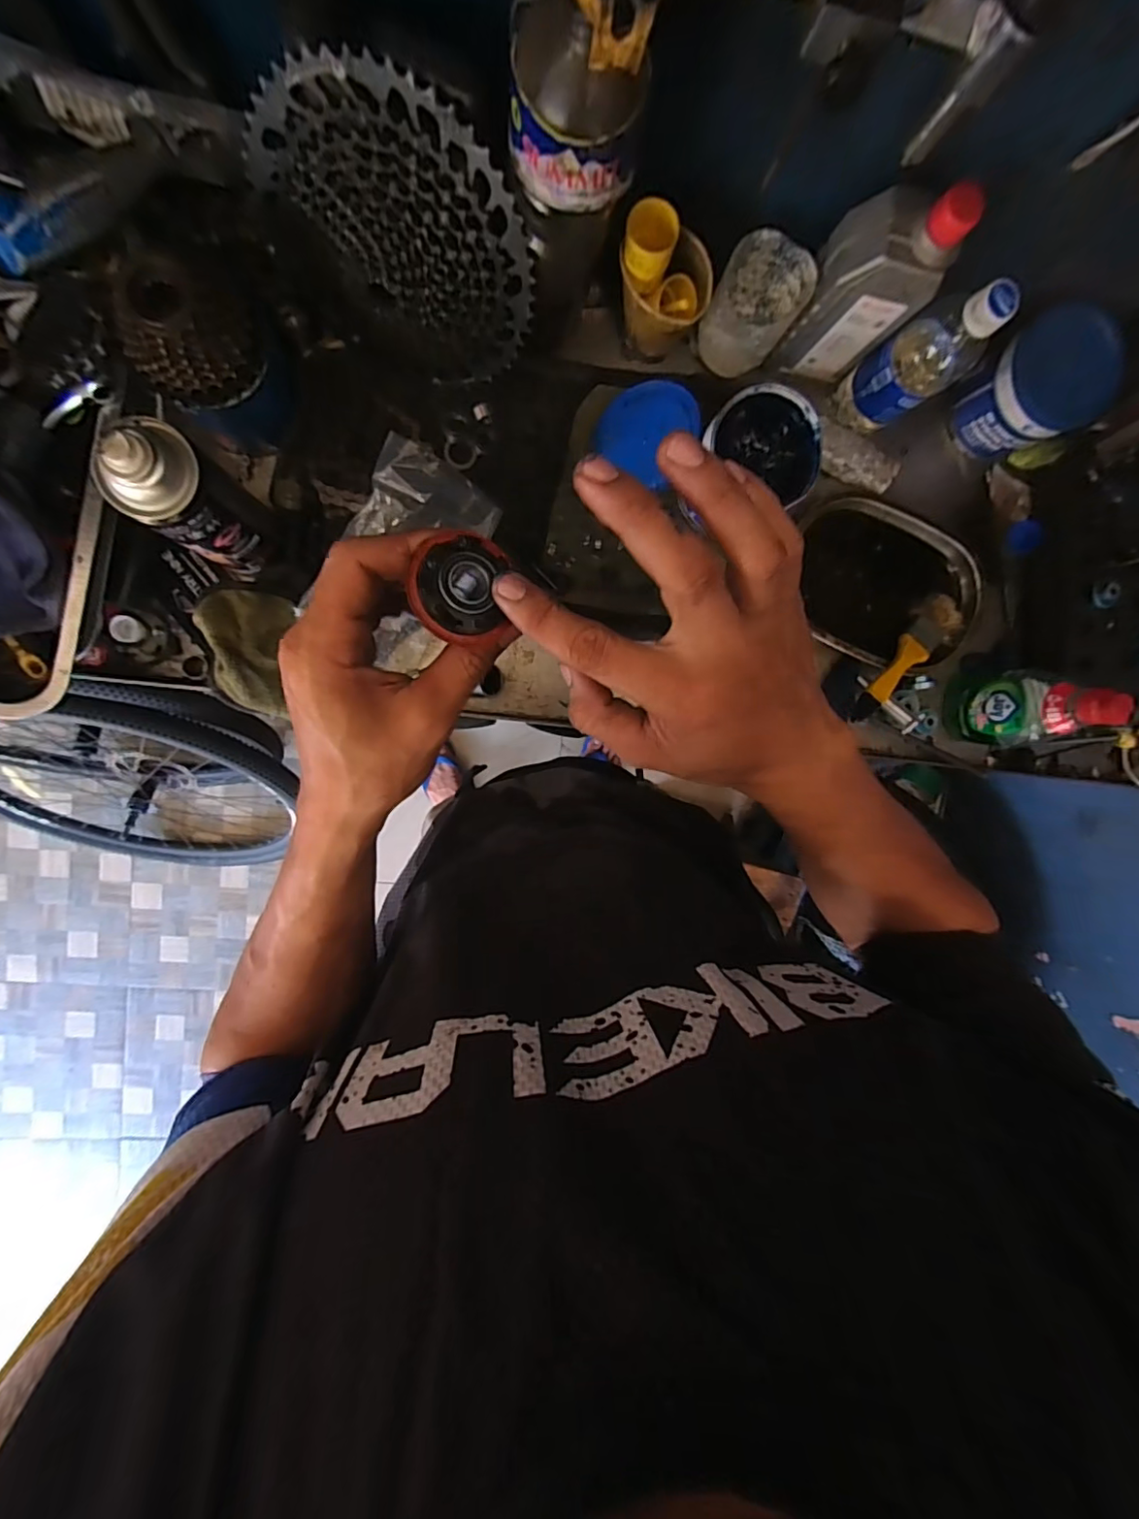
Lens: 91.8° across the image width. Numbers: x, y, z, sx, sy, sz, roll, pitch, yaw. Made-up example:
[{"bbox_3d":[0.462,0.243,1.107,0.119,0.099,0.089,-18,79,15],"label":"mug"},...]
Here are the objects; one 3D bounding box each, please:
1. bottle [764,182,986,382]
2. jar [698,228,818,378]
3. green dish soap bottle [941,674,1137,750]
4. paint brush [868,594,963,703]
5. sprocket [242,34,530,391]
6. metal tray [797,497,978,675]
[{"bbox_3d":[0.241,-0.389,0.454,0.079,0.164,0.054,7,95,-8],"label":"bottle"},{"bbox_3d":[0.158,-0.393,0.487,0.068,0.093,0.066,-1,96,-7],"label":"jar"},{"bbox_3d":[0.444,-0.048,0.529,0.042,0.151,0.073,3,95,-7],"label":"green dish soap bottle"},{"bbox_3d":[0.355,-0.112,0.568,0.149,0.015,0.048,-45,99,-14],"label":"paint brush"},{"bbox_3d":[-0.122,-0.361,0.395,0.205,0.173,0.050,22,69,-31],"label":"sprocket"},{"bbox_3d":[0.330,-0.174,0.574,0.201,0.028,0.149,18,93,-8],"label":"metal tray"}]

